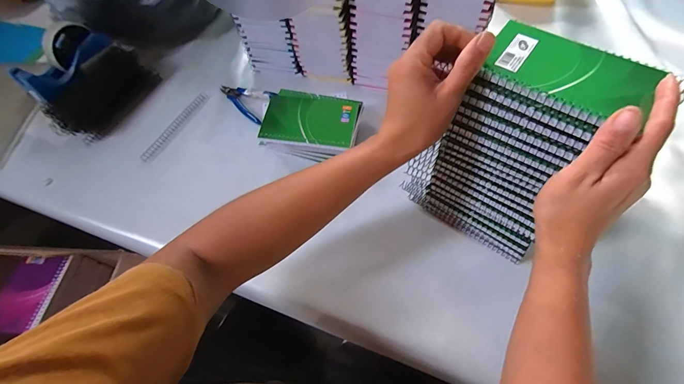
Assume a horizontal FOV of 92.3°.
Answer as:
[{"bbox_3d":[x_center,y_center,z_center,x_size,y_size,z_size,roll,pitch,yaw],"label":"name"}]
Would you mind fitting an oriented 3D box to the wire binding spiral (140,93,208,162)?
[{"bbox_3d":[-0.279,-0.113,0.551,0.015,0.009,0.155,24,65,17],"label":"wire binding spiral"}]

